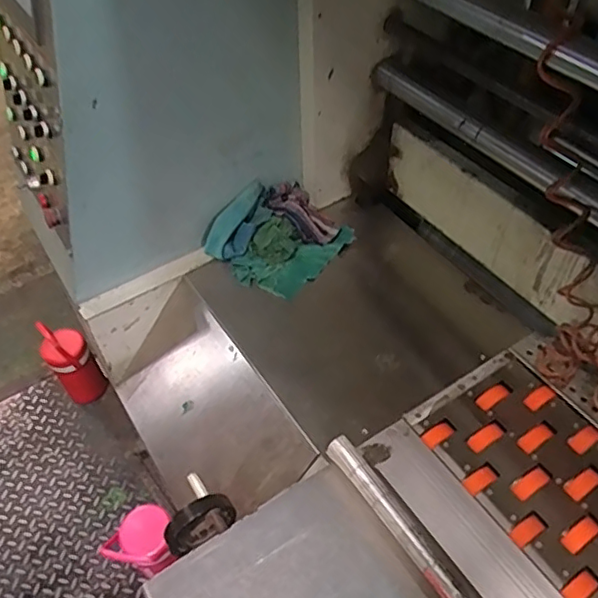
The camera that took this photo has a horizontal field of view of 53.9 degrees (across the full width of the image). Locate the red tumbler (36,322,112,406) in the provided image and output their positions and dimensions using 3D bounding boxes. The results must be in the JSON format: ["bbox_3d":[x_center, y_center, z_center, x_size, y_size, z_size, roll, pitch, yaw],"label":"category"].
[{"bbox_3d":[-0.656,0.189,1.711,0.114,0.266,0.123,-2,49,2],"label":"red tumbler"}]

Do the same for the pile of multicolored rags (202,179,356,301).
[{"bbox_3d":[-0.040,-0.147,1.271,0.269,0.100,0.214,-36,56,-25],"label":"pile of multicolored rags"}]

